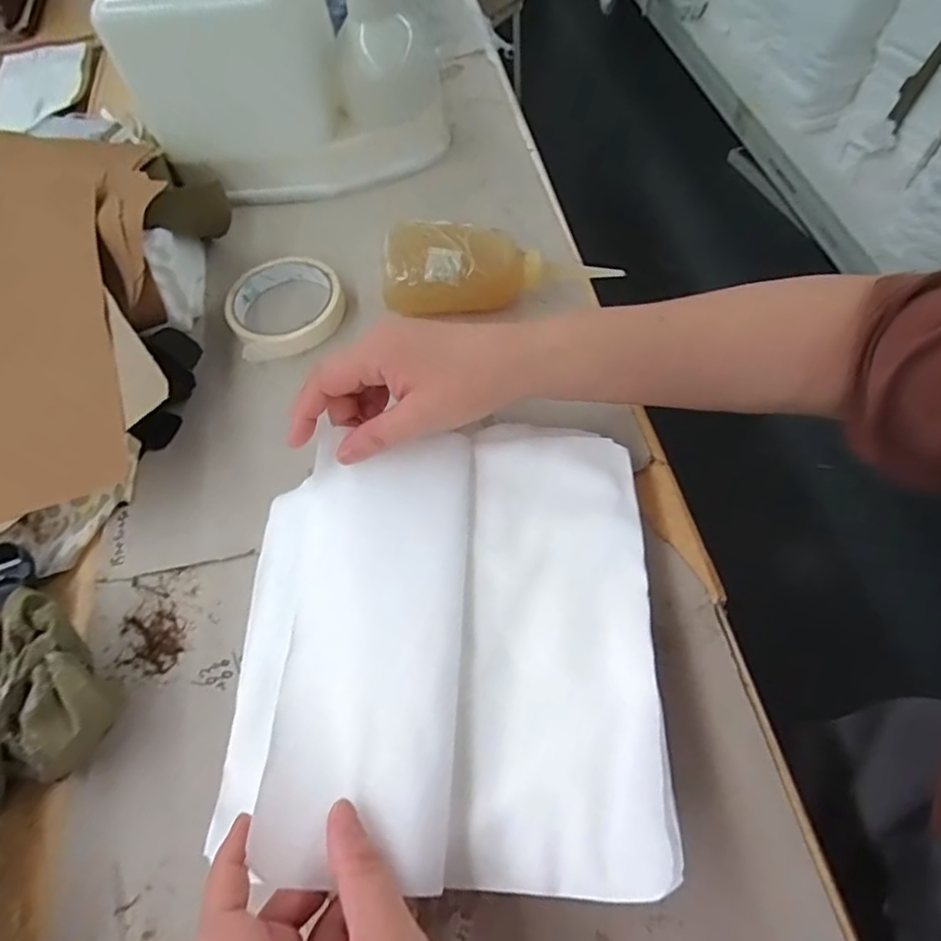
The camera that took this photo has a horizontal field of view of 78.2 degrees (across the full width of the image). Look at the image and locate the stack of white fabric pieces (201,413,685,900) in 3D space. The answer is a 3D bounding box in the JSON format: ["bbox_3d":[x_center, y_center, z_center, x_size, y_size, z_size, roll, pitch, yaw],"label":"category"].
[{"bbox_3d":[-0.014,0.074,0.299,0.206,0.024,0.227,0,61,4],"label":"stack of white fabric pieces"}]

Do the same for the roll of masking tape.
[{"bbox_3d":[-0.147,-0.133,0.461,0.089,0.016,0.088,-2,61,3],"label":"roll of masking tape"}]

